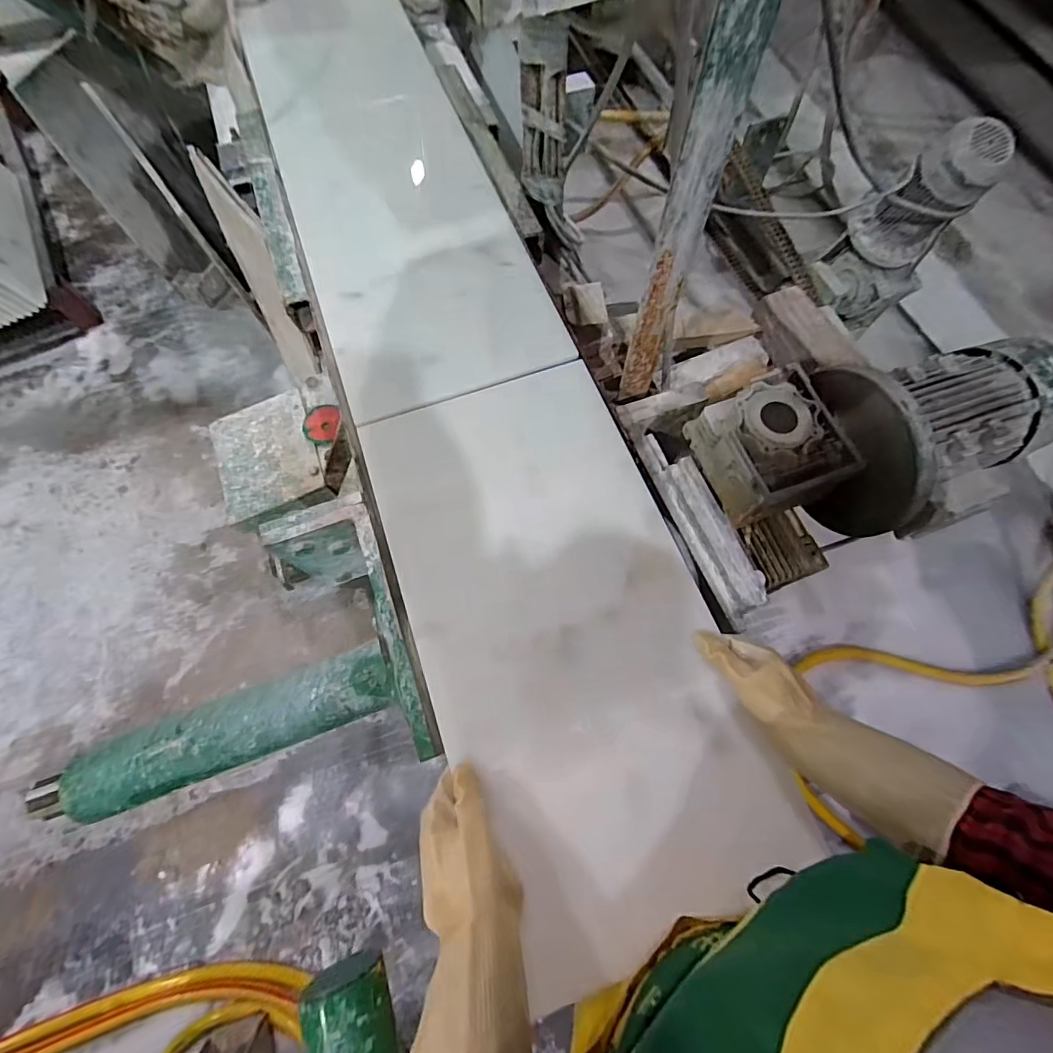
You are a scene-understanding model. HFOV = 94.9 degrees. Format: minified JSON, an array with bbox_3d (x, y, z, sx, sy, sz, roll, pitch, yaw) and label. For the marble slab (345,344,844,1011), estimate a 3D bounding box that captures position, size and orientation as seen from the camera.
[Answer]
[{"bbox_3d":[0.034,0.090,0.515,0.292,0.026,0.576,-21,71,-2],"label":"marble slab"}]

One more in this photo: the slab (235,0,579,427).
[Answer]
[{"bbox_3d":[-0.237,-0.589,0.778,0.295,0.020,0.946,-20,71,-5],"label":"slab"}]

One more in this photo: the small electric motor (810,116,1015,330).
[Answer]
[{"bbox_3d":[0.840,-0.659,1.104,0.224,0.409,0.192,42,76,14],"label":"small electric motor"}]

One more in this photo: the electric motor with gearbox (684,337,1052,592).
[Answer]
[{"bbox_3d":[0.405,-0.091,0.572,0.359,0.200,0.219,-19,71,-6],"label":"electric motor with gearbox"}]

